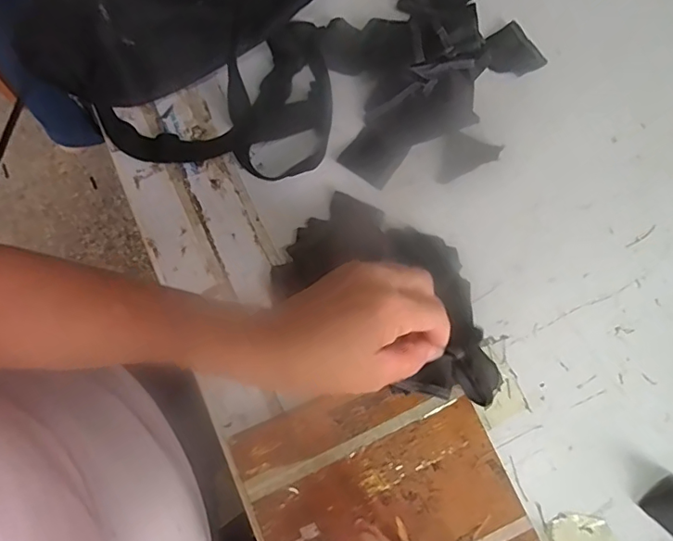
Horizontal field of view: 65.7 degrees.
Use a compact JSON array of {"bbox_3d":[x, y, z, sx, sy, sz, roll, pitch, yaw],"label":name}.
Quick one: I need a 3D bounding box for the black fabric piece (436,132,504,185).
[{"bbox_3d":[0.111,-0.104,0.459,0.062,0.004,0.038,-25,76,-7],"label":"black fabric piece"}]

